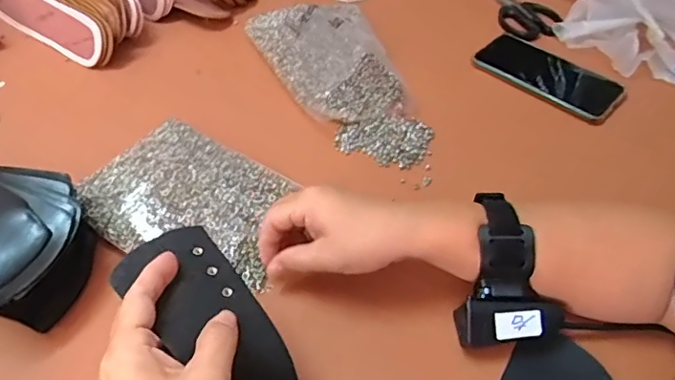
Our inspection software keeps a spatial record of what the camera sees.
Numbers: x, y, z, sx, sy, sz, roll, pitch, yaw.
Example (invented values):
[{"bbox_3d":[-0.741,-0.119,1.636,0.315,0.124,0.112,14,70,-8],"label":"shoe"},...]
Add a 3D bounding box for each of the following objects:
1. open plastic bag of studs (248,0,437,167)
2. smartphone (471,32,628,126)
[{"bbox_3d":[0.005,-0.123,0.555,0.133,0.042,0.249,-16,51,-16],"label":"open plastic bag of studs"},{"bbox_3d":[0.235,-0.130,0.590,0.083,0.005,0.156,-35,59,-28],"label":"smartphone"}]

